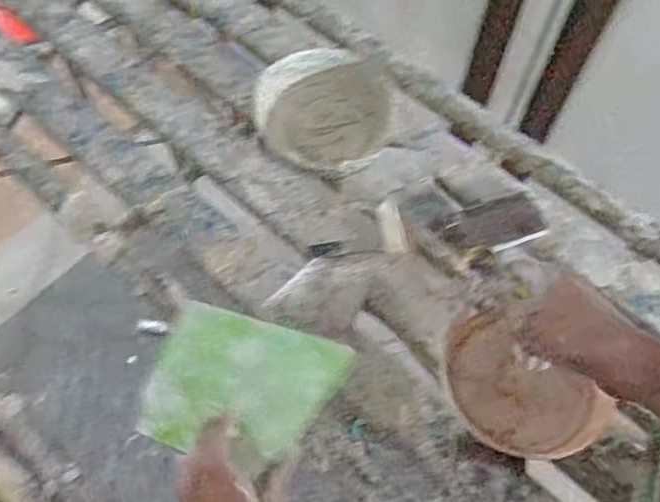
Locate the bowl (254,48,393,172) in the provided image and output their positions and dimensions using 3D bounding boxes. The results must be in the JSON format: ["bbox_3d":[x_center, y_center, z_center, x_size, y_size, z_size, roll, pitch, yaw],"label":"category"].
[{"bbox_3d":[-0.007,-0.179,0.796,0.166,0.051,0.160,1,63,-1],"label":"bowl"}]

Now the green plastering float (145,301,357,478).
[{"bbox_3d":[-0.083,0.113,0.526,0.166,0.014,0.127,16,53,20],"label":"green plastering float"}]

